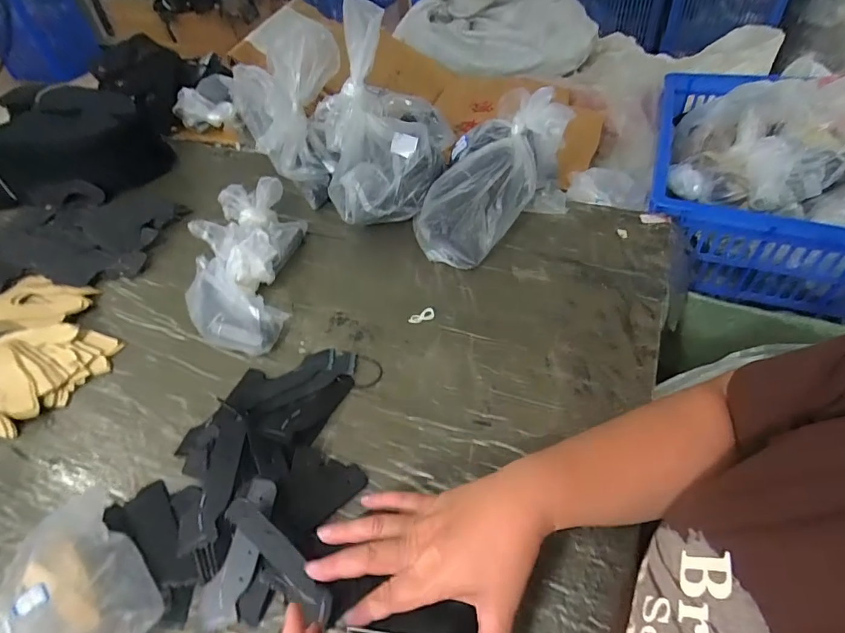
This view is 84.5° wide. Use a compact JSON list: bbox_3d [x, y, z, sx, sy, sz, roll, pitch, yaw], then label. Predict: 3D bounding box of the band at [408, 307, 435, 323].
[{"bbox_3d":[-0.001,-0.002,0.599,0.035,0.006,0.017,-13,46,-5],"label":"band"}]

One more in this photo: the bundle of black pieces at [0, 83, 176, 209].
[{"bbox_3d":[-0.662,-0.319,0.869,0.337,0.143,0.179,-5,46,3],"label":"bundle of black pieces"}]

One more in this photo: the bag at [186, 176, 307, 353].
[{"bbox_3d":[-0.252,-0.083,0.661,0.136,0.084,0.303,-5,46,3],"label":"bag"}]

